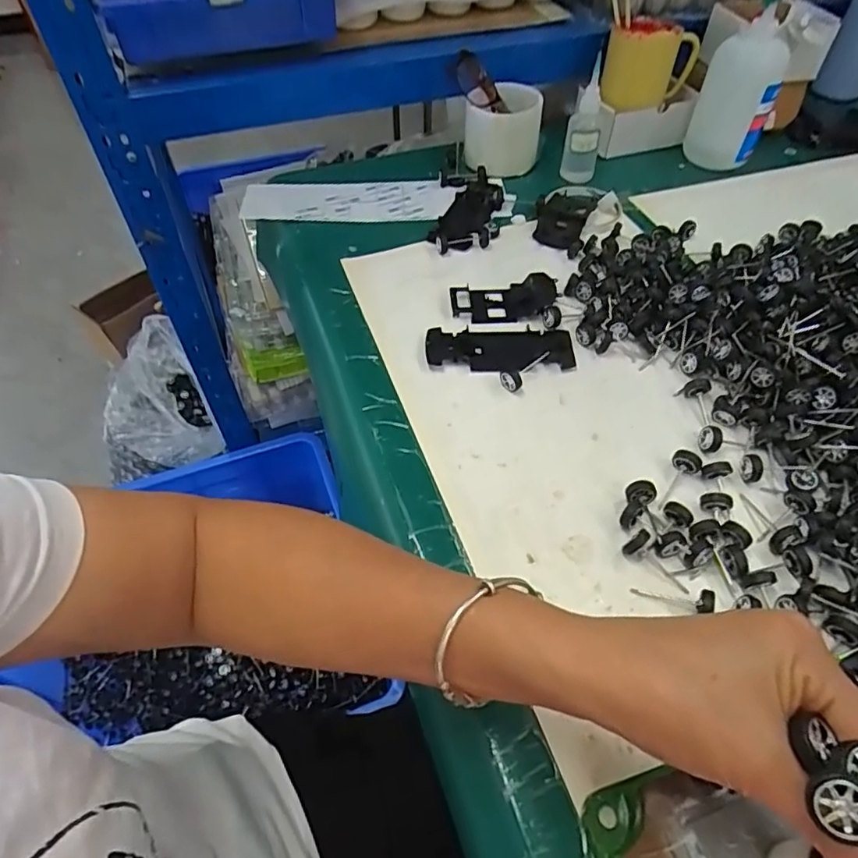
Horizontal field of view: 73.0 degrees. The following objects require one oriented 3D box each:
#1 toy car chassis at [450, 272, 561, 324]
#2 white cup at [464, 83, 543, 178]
[{"bbox_3d":[0.070,-0.121,0.534,0.096,0.014,0.050,-7,52,-5],"label":"toy car chassis"},{"bbox_3d":[0.084,-0.344,0.671,0.085,0.080,0.070,7,52,5],"label":"white cup"}]

